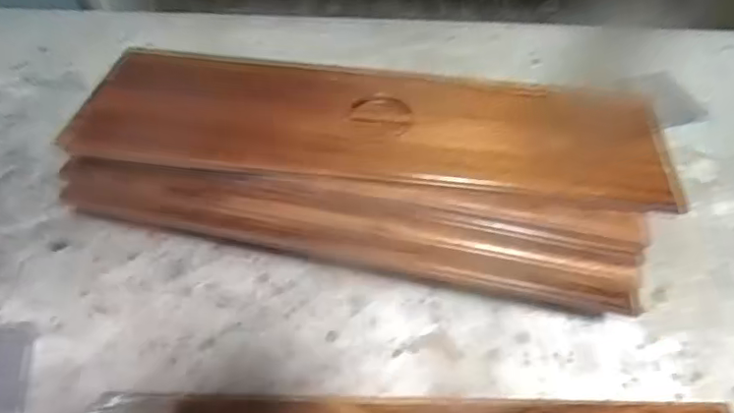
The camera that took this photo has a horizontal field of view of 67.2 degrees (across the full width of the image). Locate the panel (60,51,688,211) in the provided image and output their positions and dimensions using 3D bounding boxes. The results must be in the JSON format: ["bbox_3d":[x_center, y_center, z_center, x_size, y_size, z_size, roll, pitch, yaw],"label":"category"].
[{"bbox_3d":[0.012,-0.097,0.625,0.645,0.028,0.164,6,62,1],"label":"panel"}]

